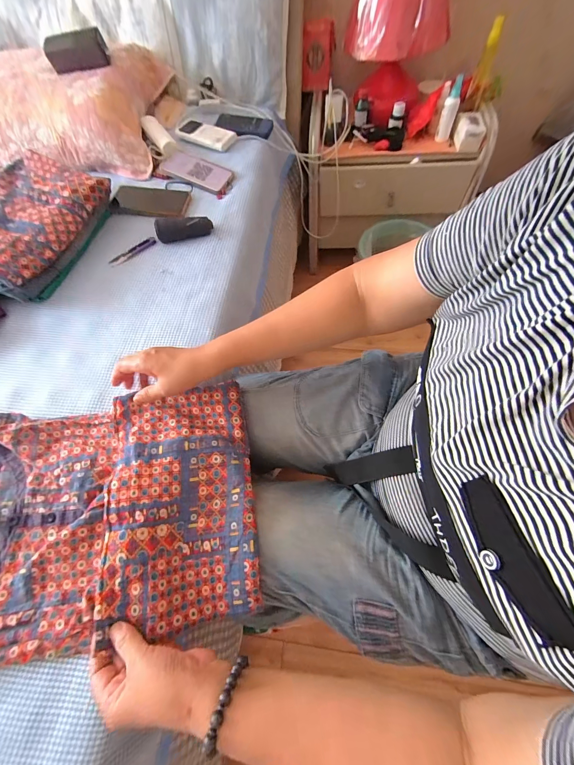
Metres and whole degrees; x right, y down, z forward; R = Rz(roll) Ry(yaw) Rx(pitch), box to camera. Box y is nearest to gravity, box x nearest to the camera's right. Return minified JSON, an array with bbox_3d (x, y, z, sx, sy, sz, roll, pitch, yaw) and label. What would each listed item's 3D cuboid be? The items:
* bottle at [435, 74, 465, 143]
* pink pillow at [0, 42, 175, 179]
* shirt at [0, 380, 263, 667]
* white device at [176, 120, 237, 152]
[{"bbox_3d":[0.441,-0.735,0.822,0.040,0.134,0.030,16,65,11],"label":"bottle"},{"bbox_3d":[-0.663,-0.694,0.772,0.688,0.131,0.363,4,63,5],"label":"pink pillow"},{"bbox_3d":[-0.227,0.153,0.381,0.360,0.052,0.277,-9,63,-1],"label":"shirt"},{"bbox_3d":[-0.215,-0.633,0.769,0.170,0.018,0.074,23,67,15],"label":"white device"}]

